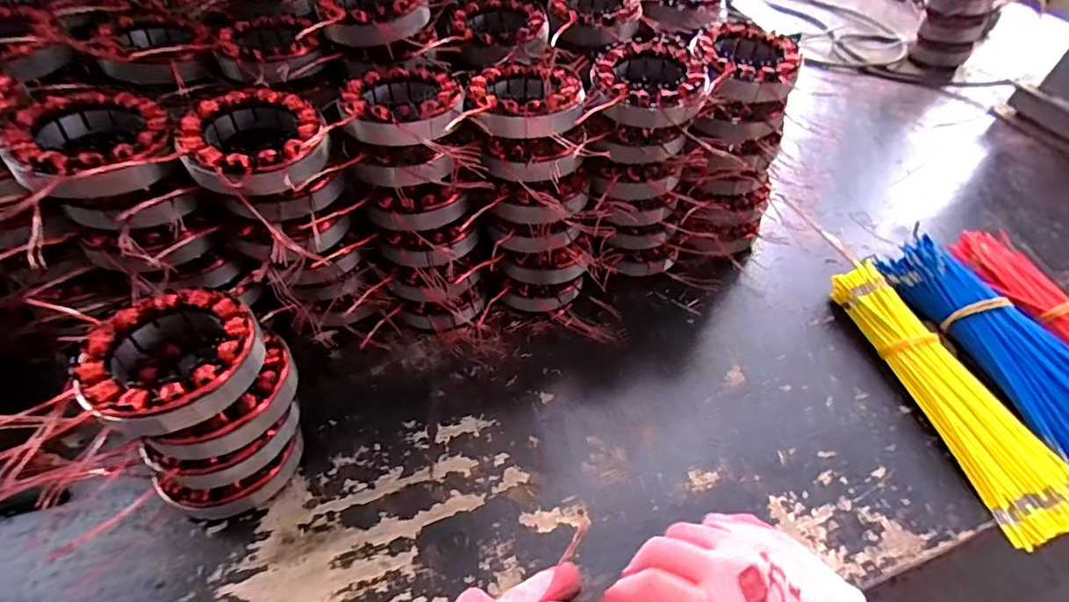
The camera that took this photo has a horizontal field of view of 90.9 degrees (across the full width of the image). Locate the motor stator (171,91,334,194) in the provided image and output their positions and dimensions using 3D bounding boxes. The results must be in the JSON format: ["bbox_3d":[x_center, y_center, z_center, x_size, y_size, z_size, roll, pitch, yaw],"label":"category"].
[{"bbox_3d":[-0.179,-0.102,0.340,0.084,0.029,0.087,-22,53,-22],"label":"motor stator"}]

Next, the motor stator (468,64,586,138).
[{"bbox_3d":[-0.004,-0.154,0.392,0.083,0.026,0.088,6,48,1],"label":"motor stator"}]

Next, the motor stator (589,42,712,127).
[{"bbox_3d":[0.091,-0.171,0.412,0.086,0.026,0.086,15,49,9],"label":"motor stator"}]

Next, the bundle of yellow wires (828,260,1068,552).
[{"bbox_3d":[0.338,0.074,0.423,0.072,0.035,0.255,-6,50,-10],"label":"bundle of yellow wires"}]

